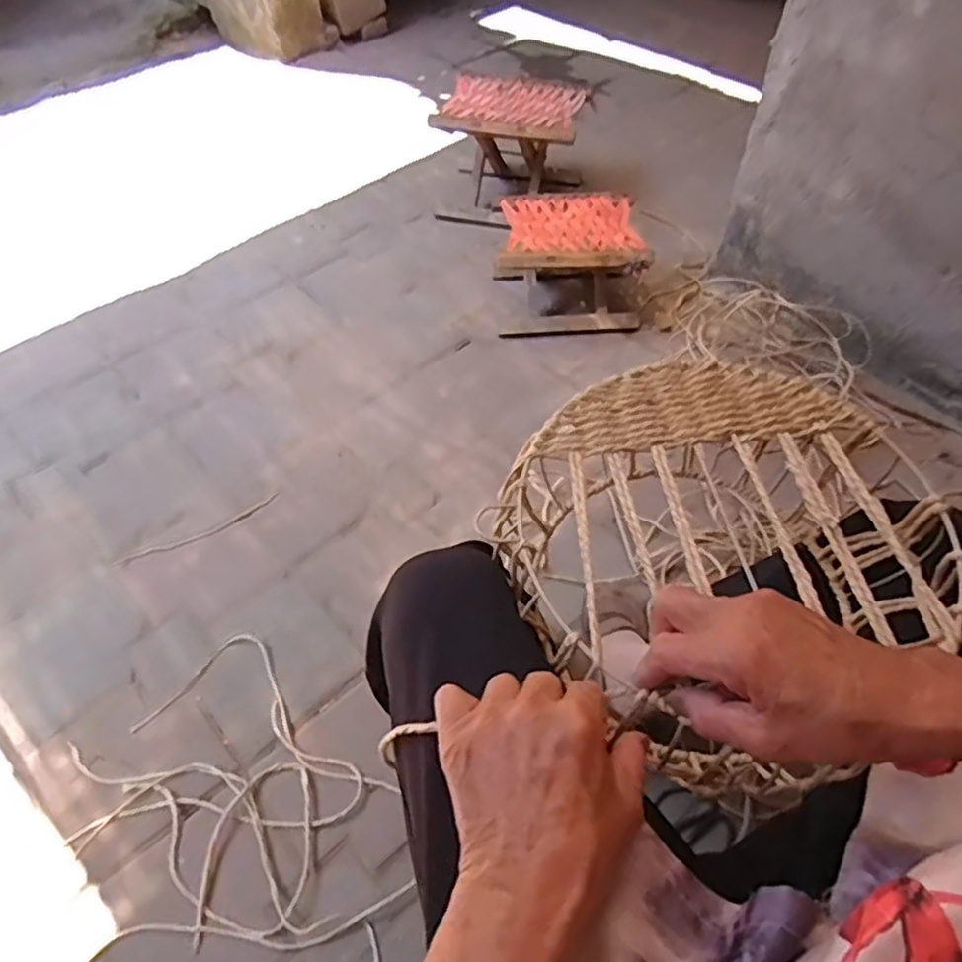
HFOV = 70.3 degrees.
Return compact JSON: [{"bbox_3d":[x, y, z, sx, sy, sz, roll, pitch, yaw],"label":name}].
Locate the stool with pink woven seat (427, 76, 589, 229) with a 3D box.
[{"bbox_3d":[0.070,-0.767,1.607,0.312,0.233,0.281,12,53,9],"label":"stool with pink woven seat"}]

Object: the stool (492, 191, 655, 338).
[{"bbox_3d":[0.170,-0.432,1.379,0.276,0.194,0.228,-3,52,-3],"label":"stool"}]

